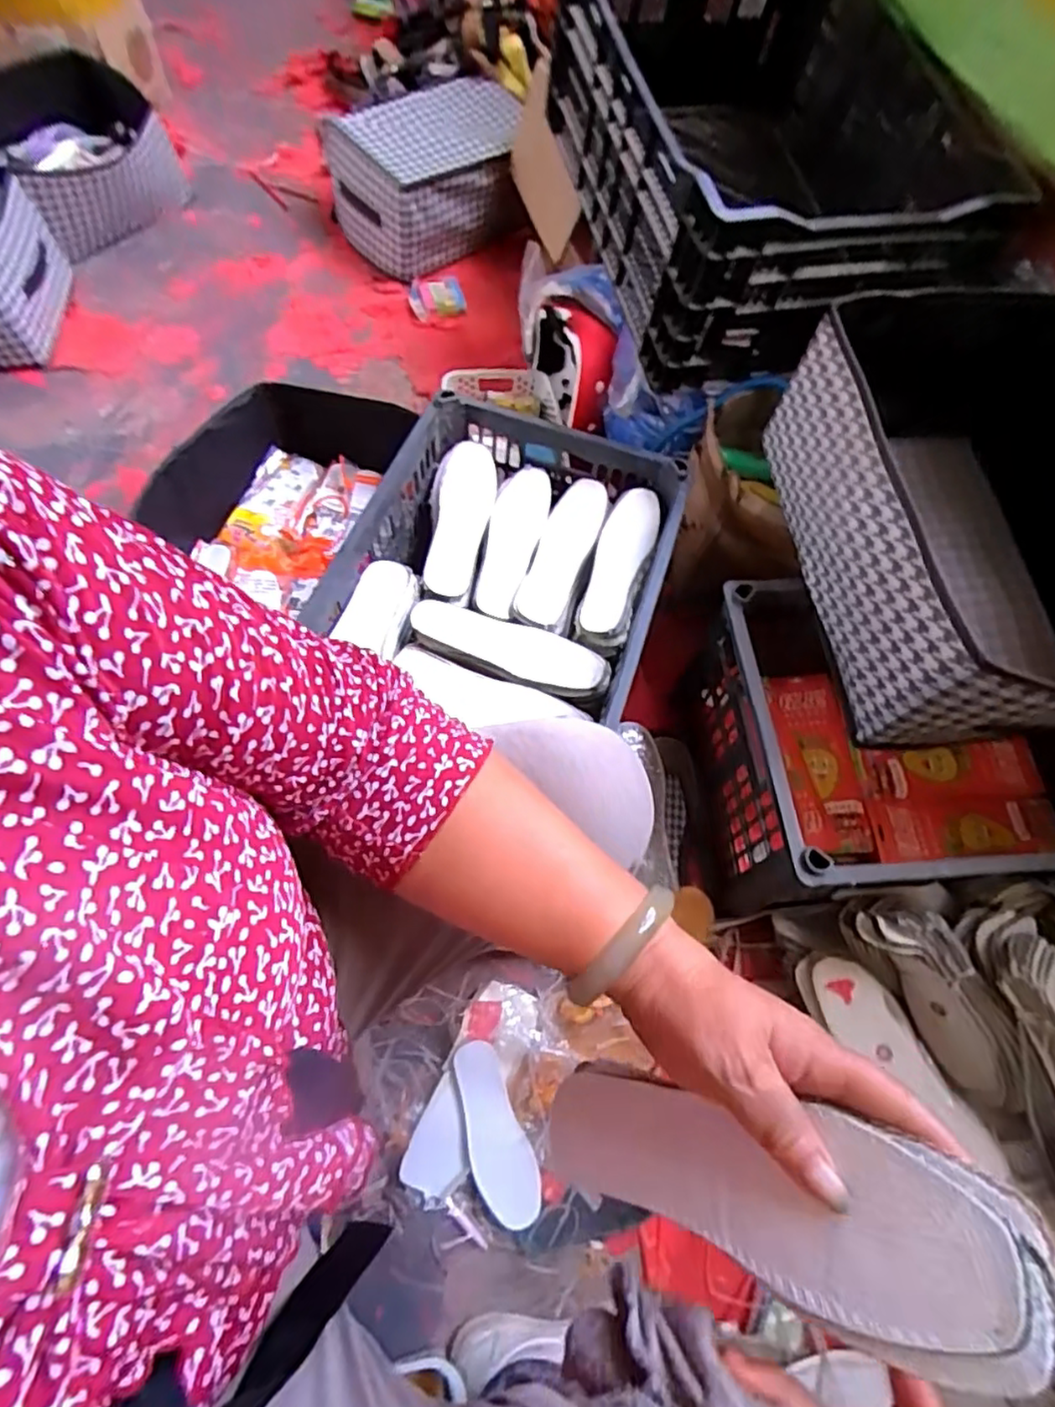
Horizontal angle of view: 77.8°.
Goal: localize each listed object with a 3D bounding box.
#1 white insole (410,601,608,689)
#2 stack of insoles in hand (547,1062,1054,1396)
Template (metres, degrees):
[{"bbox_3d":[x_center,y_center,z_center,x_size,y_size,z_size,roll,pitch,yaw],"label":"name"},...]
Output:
[{"bbox_3d":[-0.023,-0.069,0.761,0.228,0.014,0.069,15,65,5],"label":"white insole"},{"bbox_3d":[0.094,0.212,0.289,0.016,0.220,0.067,30,60,-32],"label":"stack of insoles in hand"}]

